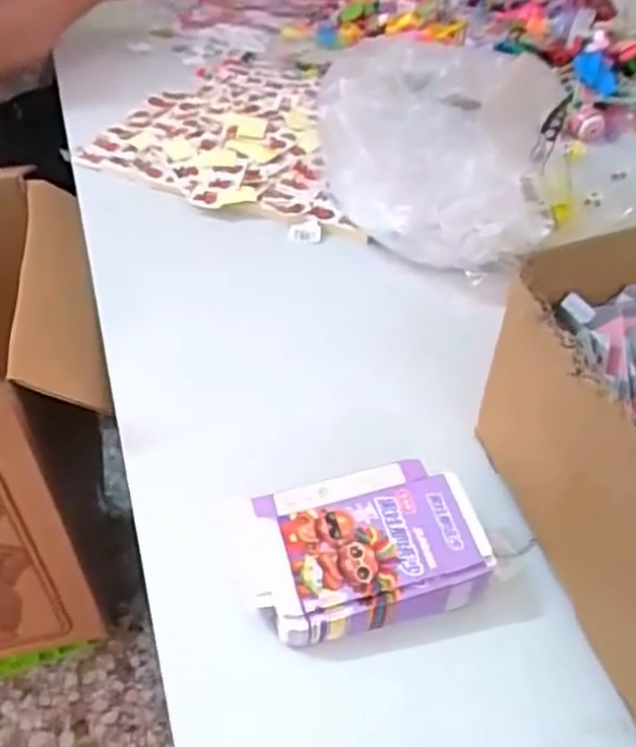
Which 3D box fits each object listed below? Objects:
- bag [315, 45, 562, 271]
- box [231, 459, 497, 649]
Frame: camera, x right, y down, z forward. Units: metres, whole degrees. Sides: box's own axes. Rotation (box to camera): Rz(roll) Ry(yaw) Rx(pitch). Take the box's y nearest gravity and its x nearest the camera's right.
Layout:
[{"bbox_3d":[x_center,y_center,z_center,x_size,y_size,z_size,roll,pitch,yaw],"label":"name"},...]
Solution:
[{"bbox_3d":[0.115,-0.217,0.709,0.212,0.123,0.215,5,46,4],"label":"bag"},{"bbox_3d":[0.025,0.111,0.456,0.145,0.040,0.092,-11,47,-12],"label":"box"}]

